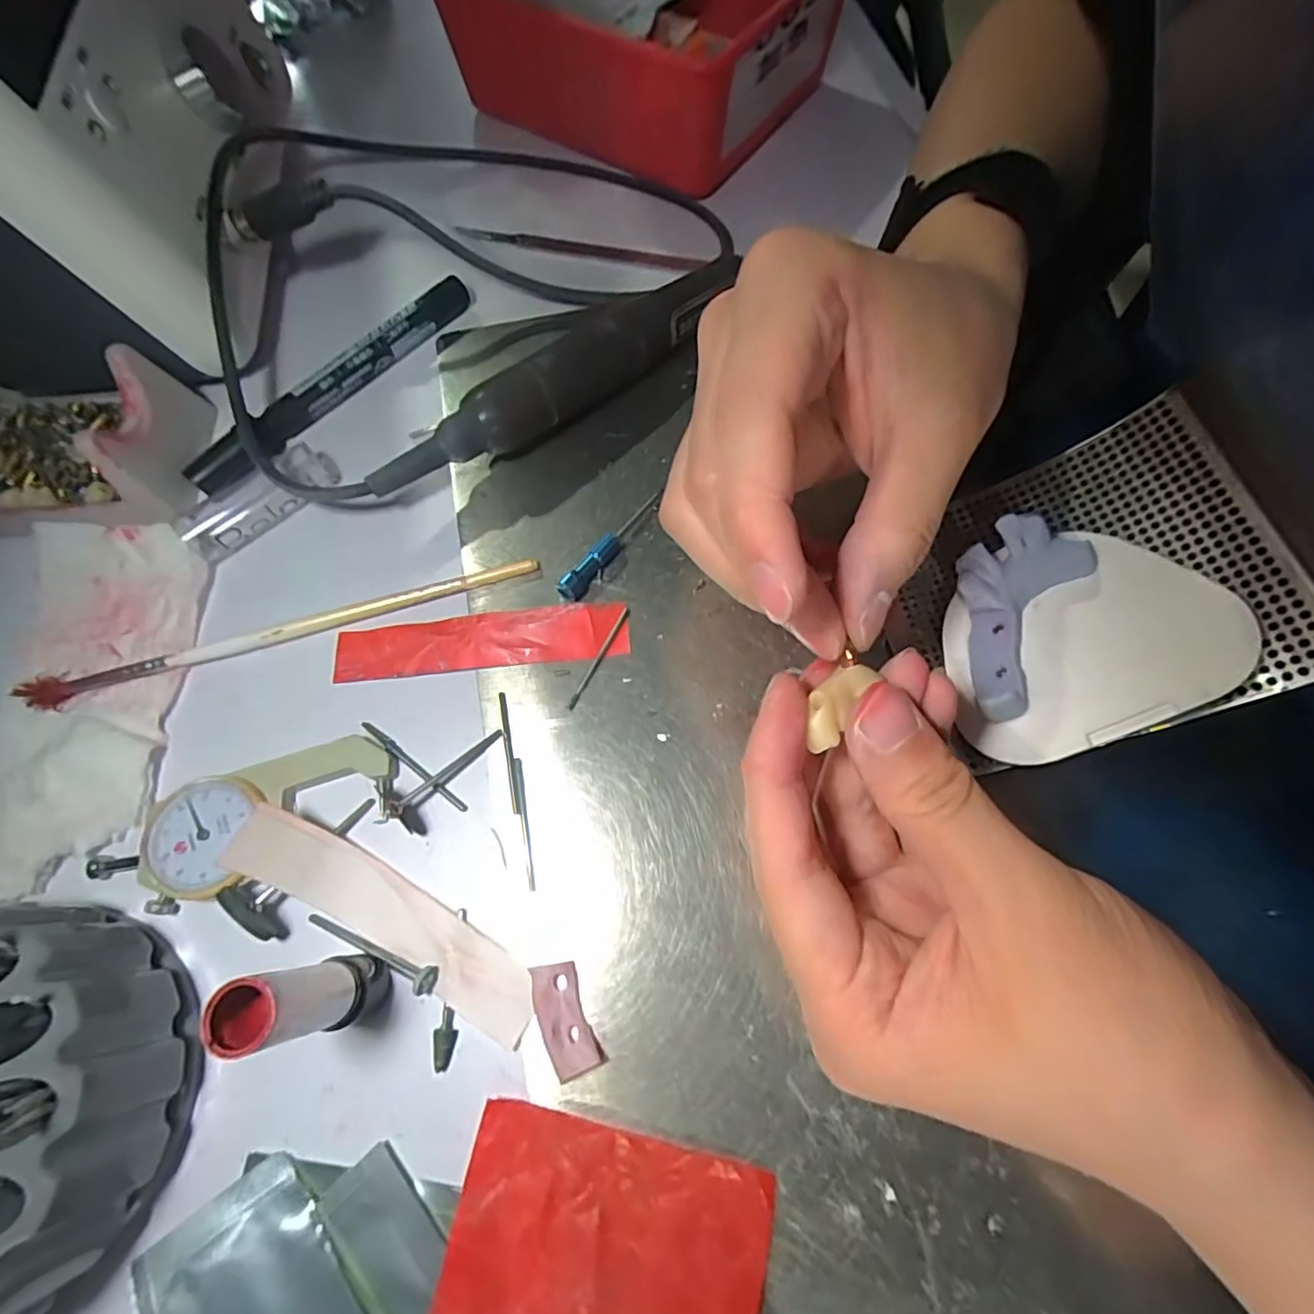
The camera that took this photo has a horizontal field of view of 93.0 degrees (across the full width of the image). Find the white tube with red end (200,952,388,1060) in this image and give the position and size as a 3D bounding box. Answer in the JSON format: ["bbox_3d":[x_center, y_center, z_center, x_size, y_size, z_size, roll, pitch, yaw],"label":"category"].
[{"bbox_3d":[-0.092,0.090,0.165,0.018,0.057,0.018,-13,69,-5],"label":"white tube with red end"}]

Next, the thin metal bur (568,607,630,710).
[{"bbox_3d":[-0.021,0.000,0.228,0.004,0.004,0.044,26,71,10],"label":"thin metal bur"}]

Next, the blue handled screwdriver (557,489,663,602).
[{"bbox_3d":[-0.018,-0.046,0.243,0.008,0.010,0.058,33,72,12],"label":"blue handled screwdriver"}]

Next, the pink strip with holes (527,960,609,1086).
[{"bbox_3d":[-0.028,0.107,0.185,0.014,0.006,0.030,-22,70,-8],"label":"pink strip with holes"}]

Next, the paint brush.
[{"bbox_3d":[-0.136,-0.010,0.233,0.184,0.006,0.010,-15,69,-6],"label":"paint brush"}]

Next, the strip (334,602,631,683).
[{"bbox_3d":[-0.065,-0.006,0.231,0.108,0.004,0.021,-5,68,-2],"label":"strip"}]

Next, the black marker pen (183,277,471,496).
[{"bbox_3d":[-0.139,-0.122,0.273,0.017,0.013,0.146,38,73,14],"label":"black marker pen"}]

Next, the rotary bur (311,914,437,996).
[{"bbox_3d":[-0.088,0.090,0.192,0.046,0.005,0.007,23,70,9],"label":"rotary bur"}]

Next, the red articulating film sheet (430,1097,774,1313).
[{"bbox_3d":[-0.014,0.159,0.164,0.082,0.004,0.056,12,69,5],"label":"red articulating film sheet"}]

